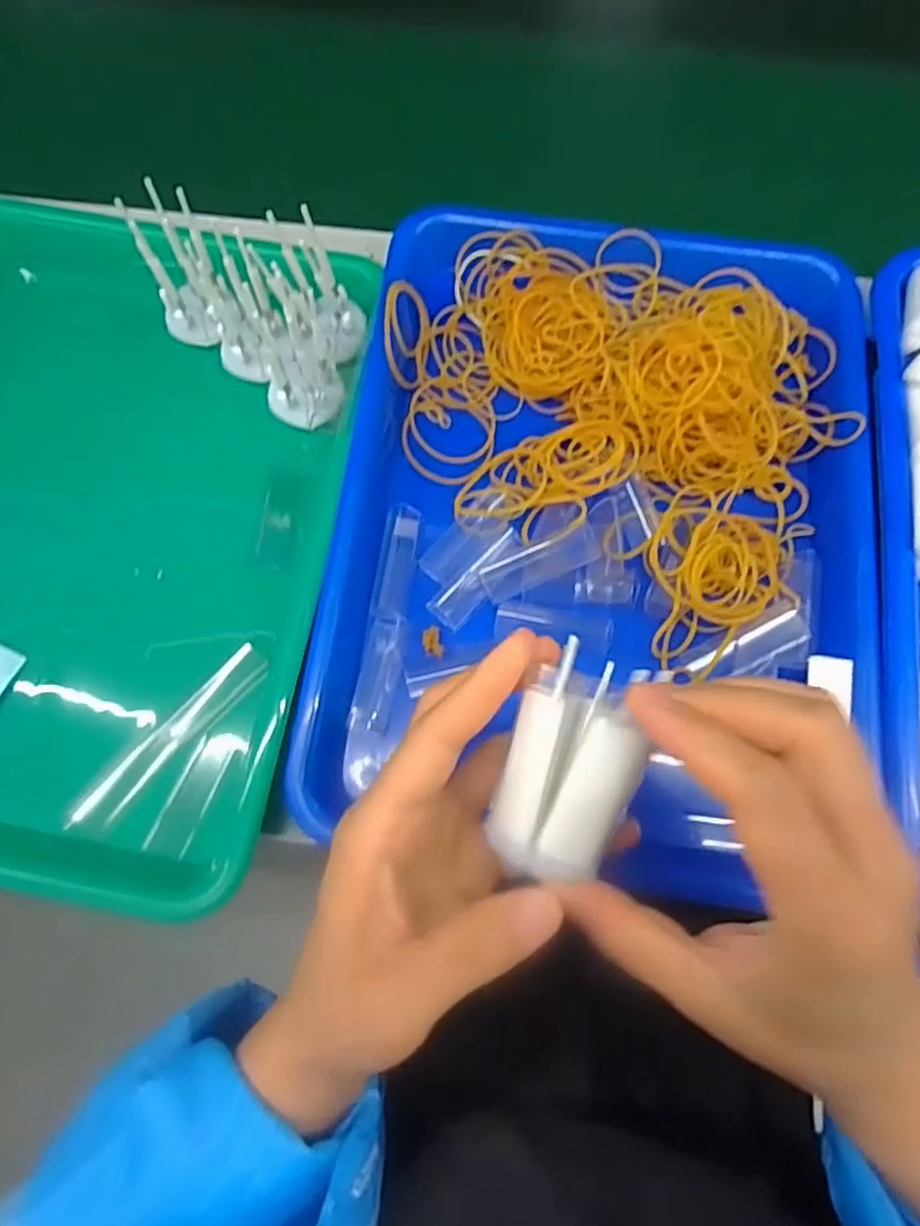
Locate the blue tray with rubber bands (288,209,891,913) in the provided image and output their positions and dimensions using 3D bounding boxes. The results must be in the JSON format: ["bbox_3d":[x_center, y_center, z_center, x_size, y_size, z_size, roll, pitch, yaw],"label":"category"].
[{"bbox_3d":[0.069,-0.049,0.341,0.248,0.038,0.331,7,73,2],"label":"blue tray with rubber bands"}]

